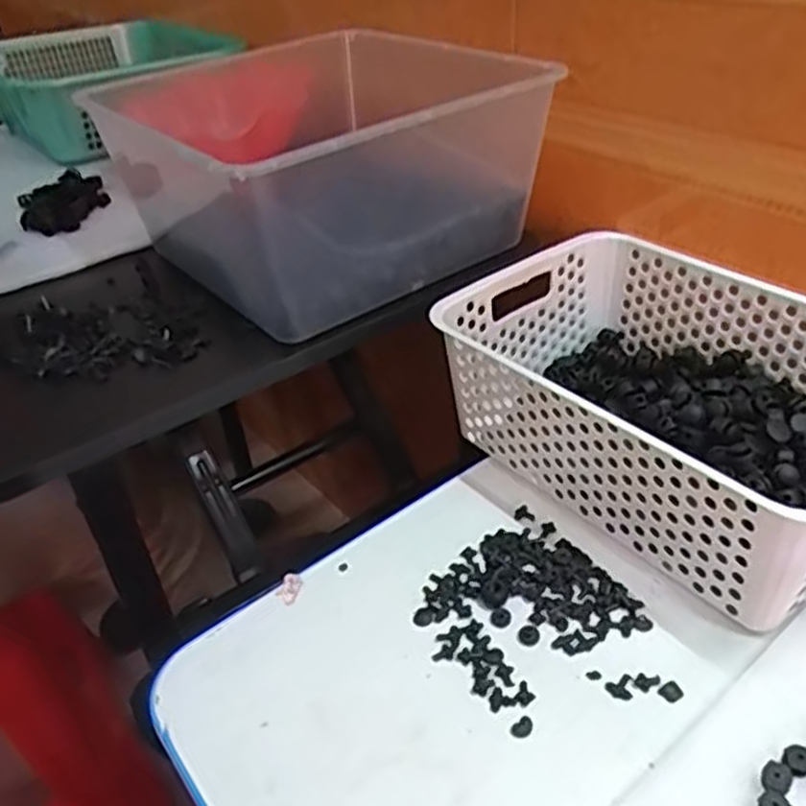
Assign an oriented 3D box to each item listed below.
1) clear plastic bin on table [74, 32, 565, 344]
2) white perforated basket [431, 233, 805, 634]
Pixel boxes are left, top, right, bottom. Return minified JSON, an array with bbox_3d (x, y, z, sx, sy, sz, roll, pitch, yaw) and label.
[{"bbox_3d":[-0.083,-0.223,0.676,0.291,0.125,0.368,-27,41,-26],"label":"clear plastic bin on table"},{"bbox_3d":[0.191,0.000,0.536,0.198,0.108,0.299,-29,42,-28],"label":"white perforated basket"}]

